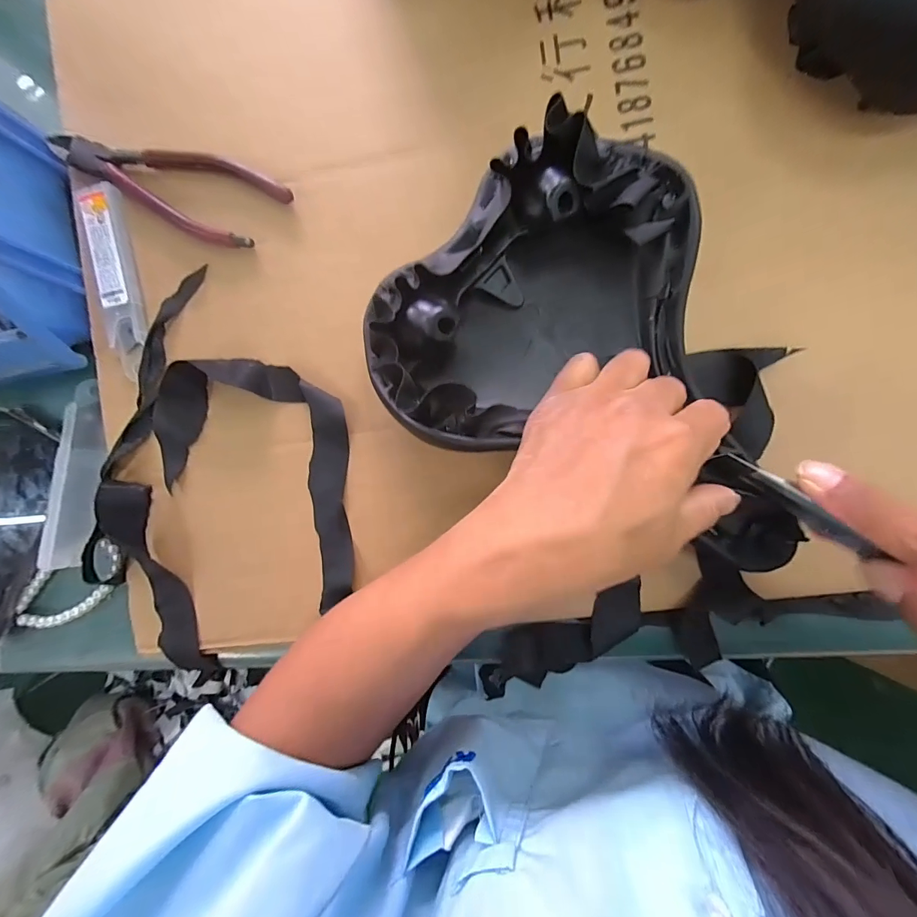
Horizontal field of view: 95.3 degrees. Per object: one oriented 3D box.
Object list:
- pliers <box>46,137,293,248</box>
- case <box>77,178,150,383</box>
[{"bbox_3d":[-0.190,-0.185,0.274,0.163,0.008,0.053,29,92,5],"label":"pliers"},{"bbox_3d":[-0.227,-0.119,0.276,0.029,0.008,0.127,-12,88,6],"label":"case"}]

